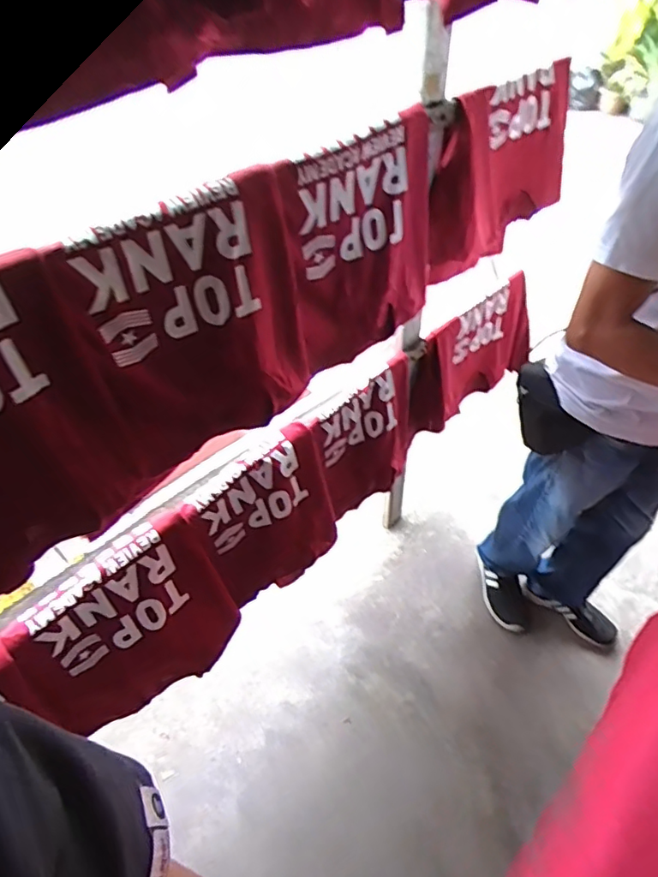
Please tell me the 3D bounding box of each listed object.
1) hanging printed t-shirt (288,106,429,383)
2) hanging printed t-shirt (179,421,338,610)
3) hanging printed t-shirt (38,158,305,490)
[{"bbox_3d":[0.055,-0.317,0.950,0.074,0.361,0.373,31,53,27],"label":"hanging printed t-shirt"},{"bbox_3d":[-0.117,0.182,1.141,0.115,0.334,0.305,27,50,28],"label":"hanging printed t-shirt"},{"bbox_3d":[-0.153,-0.162,0.775,0.094,0.339,0.370,29,51,26],"label":"hanging printed t-shirt"}]

